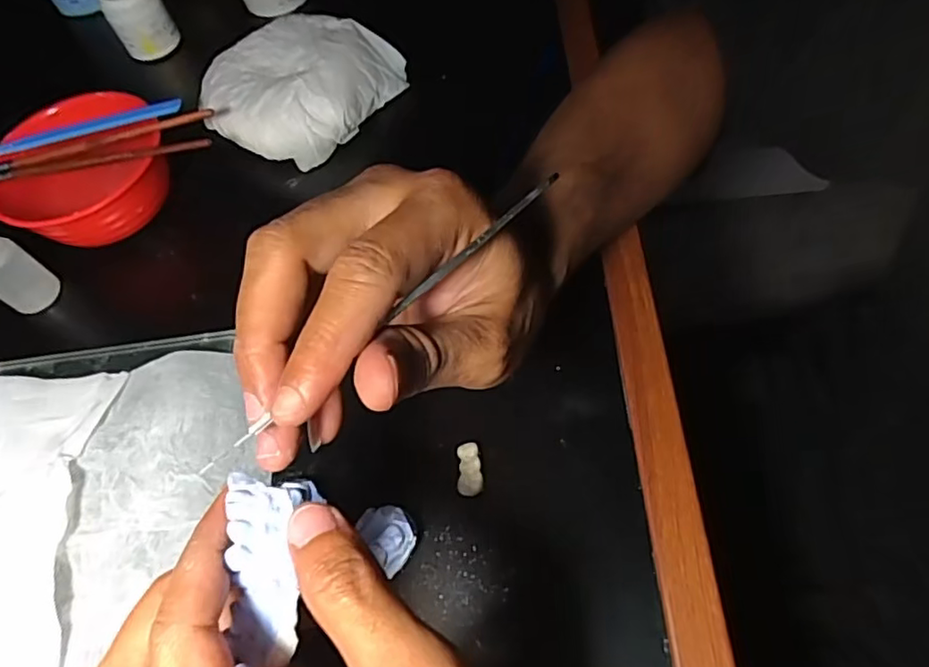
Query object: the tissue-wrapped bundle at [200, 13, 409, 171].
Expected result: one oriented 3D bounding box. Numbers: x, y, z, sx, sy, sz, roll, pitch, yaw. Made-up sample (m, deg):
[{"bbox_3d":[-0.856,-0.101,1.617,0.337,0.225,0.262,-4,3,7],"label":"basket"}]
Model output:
[{"bbox_3d":[-0.119,-0.179,0.431,0.119,0.041,0.119,22,64,18],"label":"tissue-wrapped bundle"}]

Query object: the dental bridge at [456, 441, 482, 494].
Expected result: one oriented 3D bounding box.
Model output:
[{"bbox_3d":[0.003,0.066,0.294,0.011,0.006,0.024,-4,59,4],"label":"dental bridge"}]

